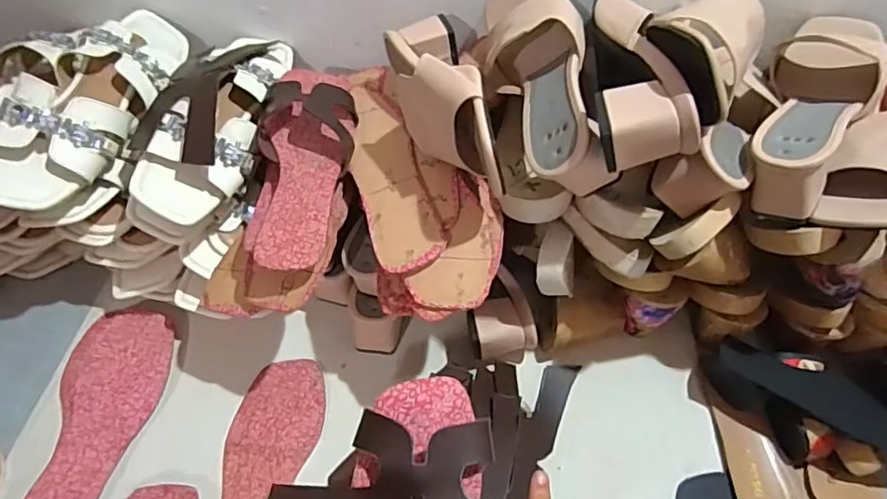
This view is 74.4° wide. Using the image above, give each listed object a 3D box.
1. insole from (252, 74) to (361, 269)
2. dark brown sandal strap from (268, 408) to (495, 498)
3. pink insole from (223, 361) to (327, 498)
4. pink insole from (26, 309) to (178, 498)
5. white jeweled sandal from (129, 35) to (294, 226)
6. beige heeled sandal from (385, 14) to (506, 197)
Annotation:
[{"bbox_3d":[-0.128,-0.088,0.535,0.087,0.051,0.247,1,54,-3],"label":"insole"},{"bbox_3d":[-0.037,0.152,0.383,0.166,0.038,0.077,-6,52,9],"label":"dark brown sandal strap"},{"bbox_3d":[-0.165,0.211,0.529,0.081,0.006,0.235,7,53,1],"label":"pink insole"},{"bbox_3d":[-0.321,0.164,0.546,0.097,0.010,0.243,0,53,-6],"label":"pink insole"},{"bbox_3d":[-0.221,-0.136,0.570,0.101,0.055,0.251,7,54,1],"label":"white jeweled sandal"},{"bbox_3d":[-0.002,-0.127,0.512,0.069,0.100,0.233,-9,41,-11],"label":"beige heeled sandal"}]

